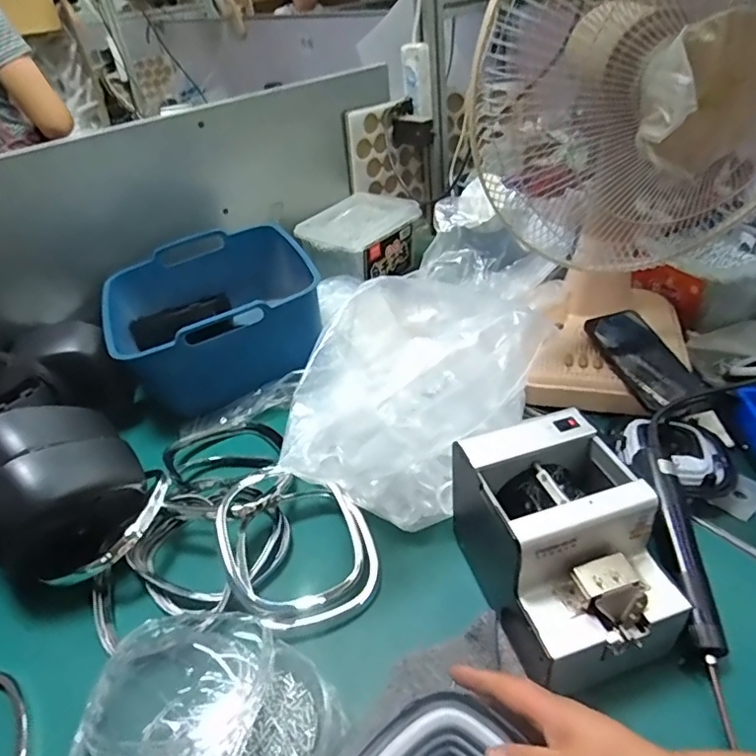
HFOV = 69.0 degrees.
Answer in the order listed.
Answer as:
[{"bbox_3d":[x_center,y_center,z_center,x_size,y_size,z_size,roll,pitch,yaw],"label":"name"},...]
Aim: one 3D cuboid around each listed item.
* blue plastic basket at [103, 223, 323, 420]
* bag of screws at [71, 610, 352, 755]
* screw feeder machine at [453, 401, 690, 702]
[{"bbox_3d":[-0.242,-0.103,0.834,0.284,0.119,0.297,-18,39,-14],"label":"blue plastic basket"},{"bbox_3d":[-0.137,0.271,0.440,0.206,0.039,0.159,9,40,20],"label":"bag of screws"},{"bbox_3d":[0.158,0.145,0.476,0.129,0.135,0.170,-13,38,-7],"label":"screw feeder machine"}]

